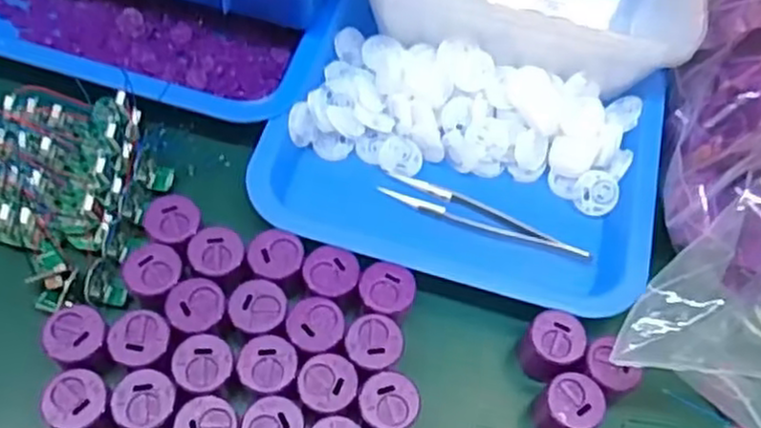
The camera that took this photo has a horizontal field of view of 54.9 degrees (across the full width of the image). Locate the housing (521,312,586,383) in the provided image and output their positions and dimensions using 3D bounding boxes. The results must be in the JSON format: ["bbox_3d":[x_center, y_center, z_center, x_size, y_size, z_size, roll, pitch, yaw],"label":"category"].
[{"bbox_3d":[0.090,0.069,0.379,0.030,0.029,0.030,3,60,-4],"label":"housing"}]

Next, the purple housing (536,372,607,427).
[{"bbox_3d":[0.093,0.097,0.364,0.026,0.031,0.029,37,63,15],"label":"purple housing"}]

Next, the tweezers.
[{"bbox_3d":[0.060,0.003,0.424,0.123,0.009,0.021,21,60,7],"label":"tweezers"}]

